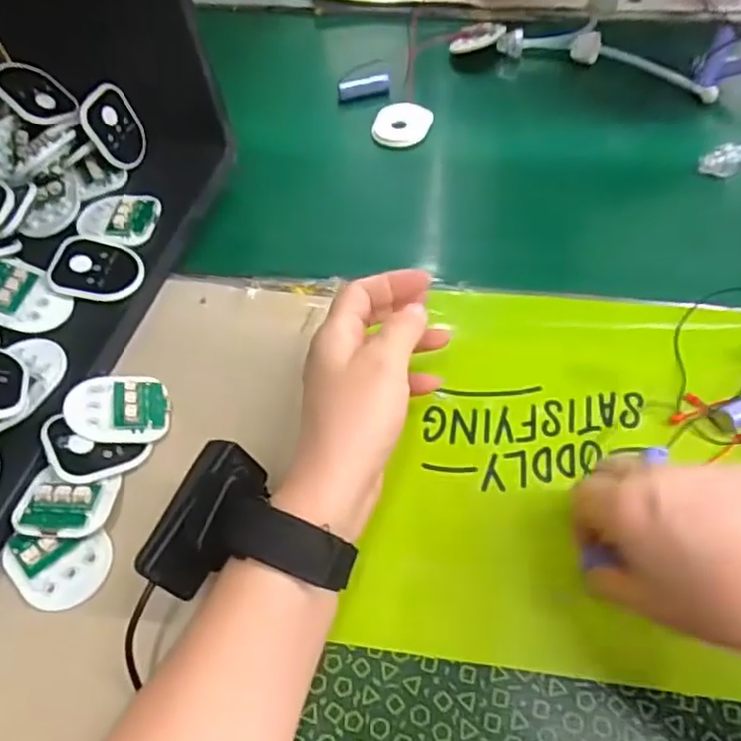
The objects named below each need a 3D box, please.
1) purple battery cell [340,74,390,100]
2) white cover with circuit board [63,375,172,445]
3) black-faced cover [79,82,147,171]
[{"bbox_3d":[-0.006,-0.275,0.642,0.051,0.015,0.011,-16,52,-8],"label":"purple battery cell"},{"bbox_3d":[-0.150,0.022,0.396,0.058,0.012,0.046,3,52,-13],"label":"white cover with circuit board"},{"bbox_3d":[-0.194,-0.186,0.510,0.008,0.057,0.054,-3,52,25],"label":"black-faced cover"}]

